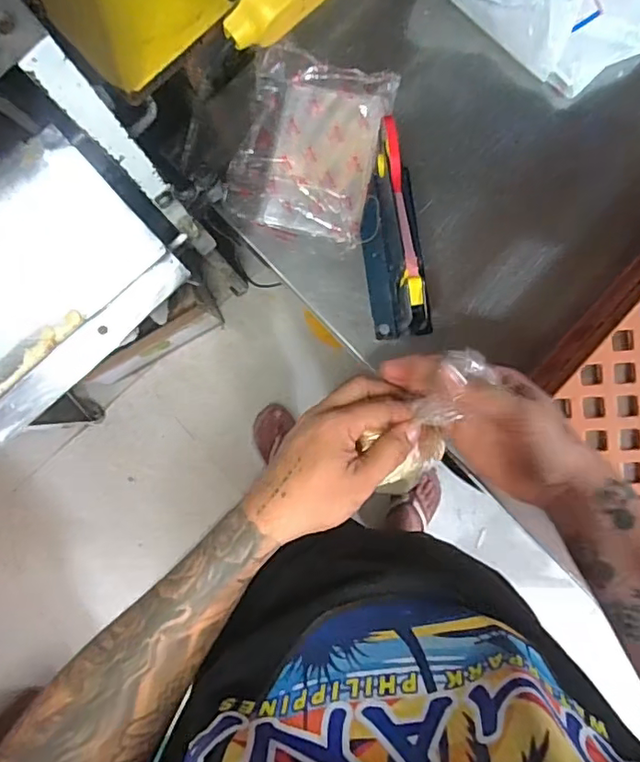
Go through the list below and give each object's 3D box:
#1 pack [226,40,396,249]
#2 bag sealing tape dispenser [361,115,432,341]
[{"bbox_3d":[-0.012,-0.290,0.673,0.168,0.042,0.213,17,88,4],"label":"pack"},{"bbox_3d":[0.087,-0.159,0.617,0.072,0.145,0.208,-7,87,3],"label":"bag sealing tape dispenser"}]

